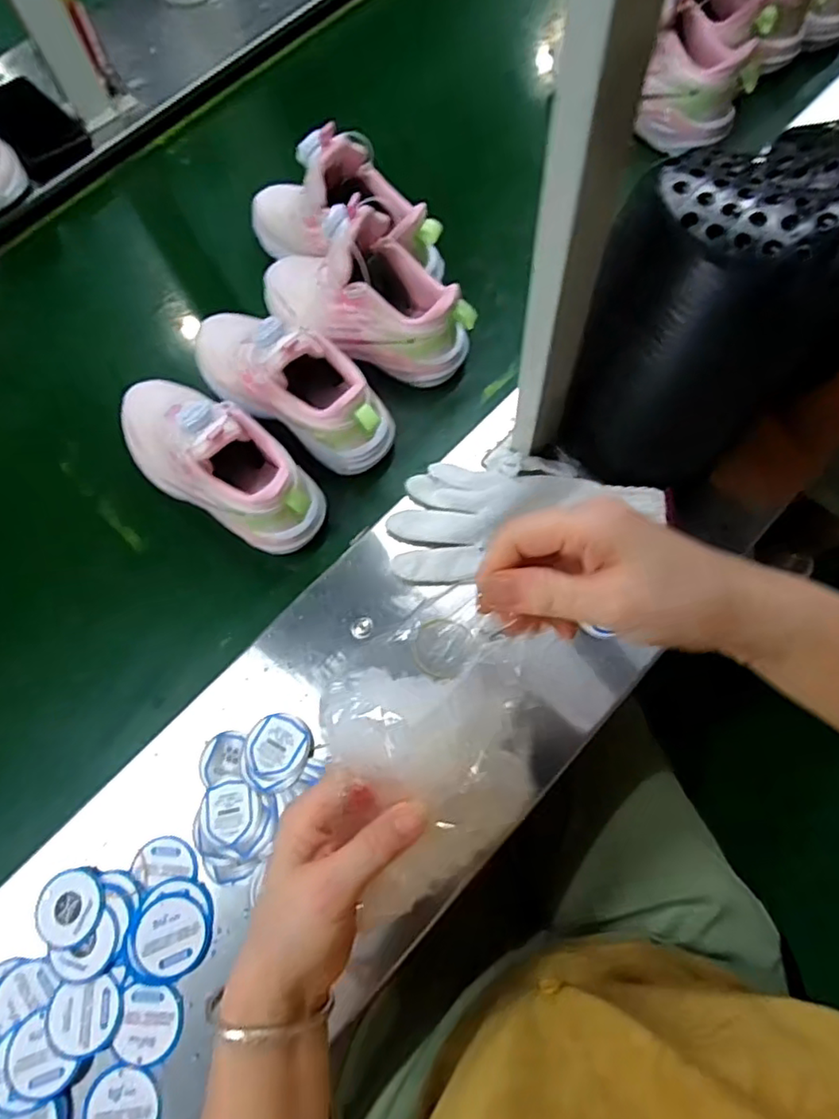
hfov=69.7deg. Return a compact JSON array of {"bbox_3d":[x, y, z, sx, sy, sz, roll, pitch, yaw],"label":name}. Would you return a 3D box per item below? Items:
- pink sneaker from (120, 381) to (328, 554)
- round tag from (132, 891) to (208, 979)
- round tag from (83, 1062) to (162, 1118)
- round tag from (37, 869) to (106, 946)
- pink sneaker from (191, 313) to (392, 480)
[{"bbox_3d":[-0.180,-0.090,0.516,0.212,0.114,0.086,36,74,16],"label":"pink sneaker"},{"bbox_3d":[-0.168,0.254,0.408,0.050,0.006,0.048,-13,68,-3],"label":"round tag"},{"bbox_3d":[-0.186,0.345,0.377,0.047,0.004,0.046,-1,68,2],"label":"round tag"},{"bbox_3d":[-0.242,0.241,0.419,0.044,0.005,0.045,-1,68,2],"label":"round tag"},{"bbox_3d":[-0.118,-0.164,0.534,0.213,0.125,0.081,36,73,16],"label":"pink sneaker"}]

